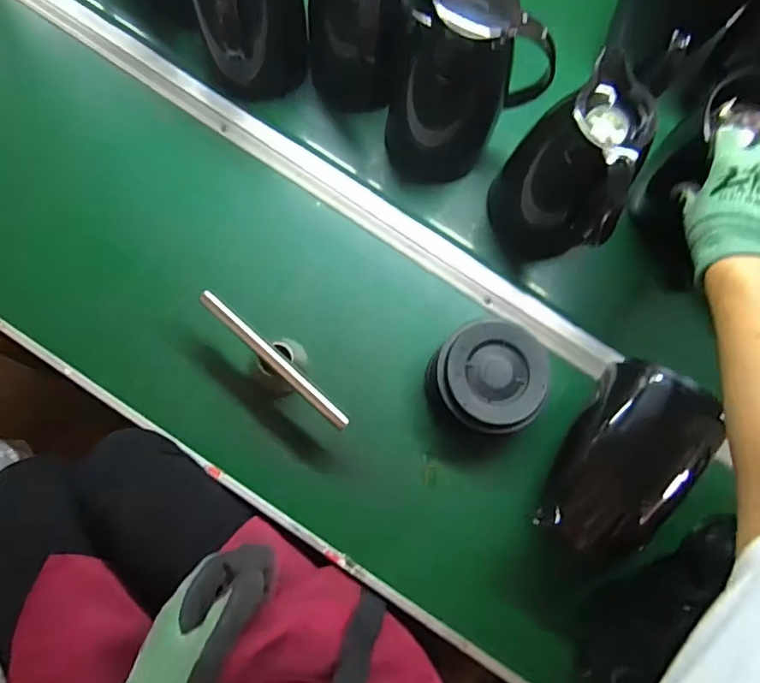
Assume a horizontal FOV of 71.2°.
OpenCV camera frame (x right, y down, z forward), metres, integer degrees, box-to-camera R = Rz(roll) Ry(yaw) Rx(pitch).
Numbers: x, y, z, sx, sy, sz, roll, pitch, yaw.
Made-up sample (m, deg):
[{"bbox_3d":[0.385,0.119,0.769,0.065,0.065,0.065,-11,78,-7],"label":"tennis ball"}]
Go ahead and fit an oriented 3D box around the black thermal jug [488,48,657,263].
[{"bbox_3d":[0.197,-0.178,0.567,0.123,0.189,0.137,31,79,2],"label":"black thermal jug"}]

